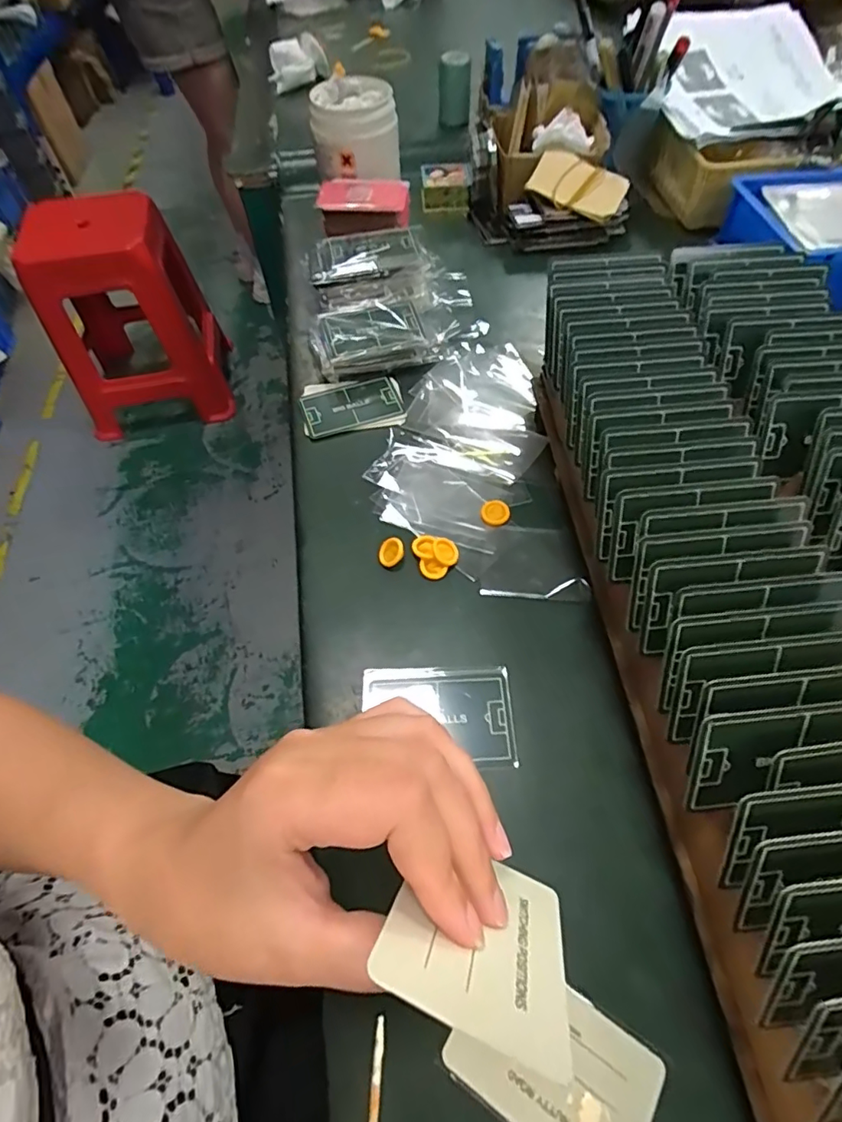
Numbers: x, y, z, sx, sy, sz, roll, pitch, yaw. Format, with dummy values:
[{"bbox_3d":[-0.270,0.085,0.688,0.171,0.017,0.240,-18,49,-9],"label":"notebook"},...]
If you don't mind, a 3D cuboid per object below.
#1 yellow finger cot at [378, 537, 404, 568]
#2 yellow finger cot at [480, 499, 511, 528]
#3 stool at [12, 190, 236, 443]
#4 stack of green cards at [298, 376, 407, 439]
[{"bbox_3d":[-0.021,-0.006,0.367,0.021,0.004,0.017,-42,73,13],"label":"yellow finger cot"},{"bbox_3d":[0.055,-0.035,0.385,0.022,0.005,0.020,-2,58,2],"label":"yellow finger cot"},{"bbox_3d":[-0.832,-0.694,1.485,0.406,0.536,0.406,-12,59,-6],"label":"stool"},{"bbox_3d":[-0.060,-0.135,0.456,0.085,0.010,0.061,-9,58,-2],"label":"stack of green cards"}]

